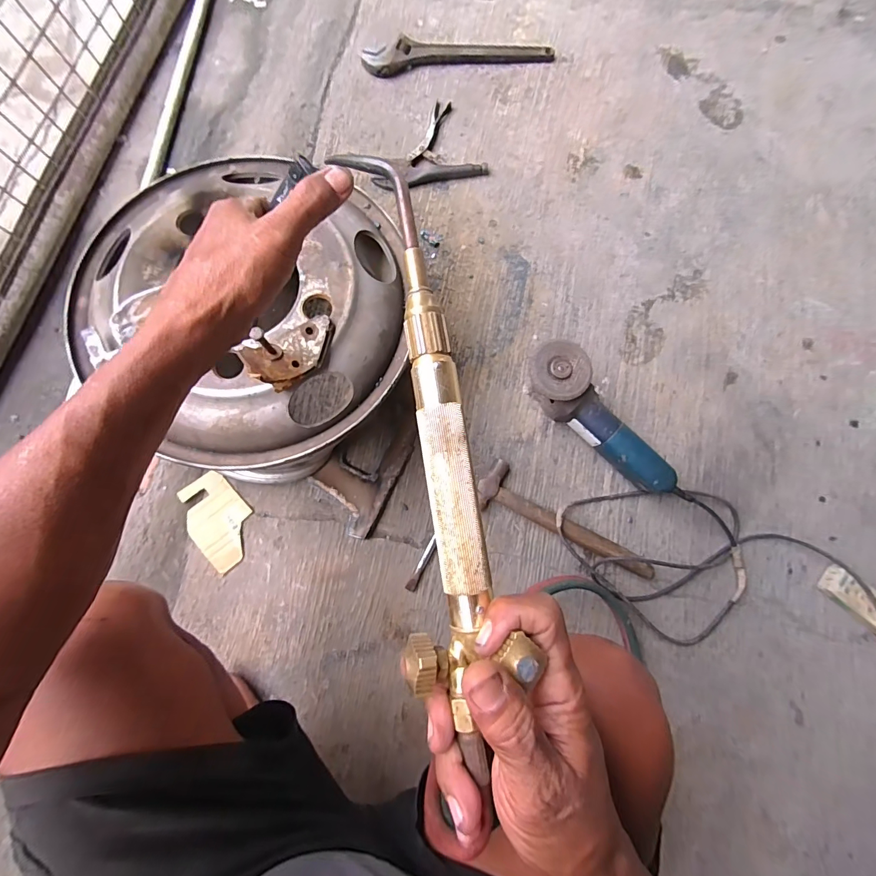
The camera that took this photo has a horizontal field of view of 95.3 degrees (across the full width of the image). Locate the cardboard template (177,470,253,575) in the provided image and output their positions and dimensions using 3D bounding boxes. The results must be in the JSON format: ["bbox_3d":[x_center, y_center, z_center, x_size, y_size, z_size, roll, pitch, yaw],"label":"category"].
[{"bbox_3d":[-0.346,0.129,0.629,0.093,0.009,0.140,-42,82,-8],"label":"cardboard template"}]

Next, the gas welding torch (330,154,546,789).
[{"bbox_3d":[-0.007,-0.021,0.219,0.058,0.028,0.313,-9,81,-3],"label":"gas welding torch"}]

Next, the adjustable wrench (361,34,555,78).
[{"bbox_3d":[0.040,-0.772,0.799,0.375,0.027,0.061,-9,79,-3],"label":"adjustable wrench"}]

